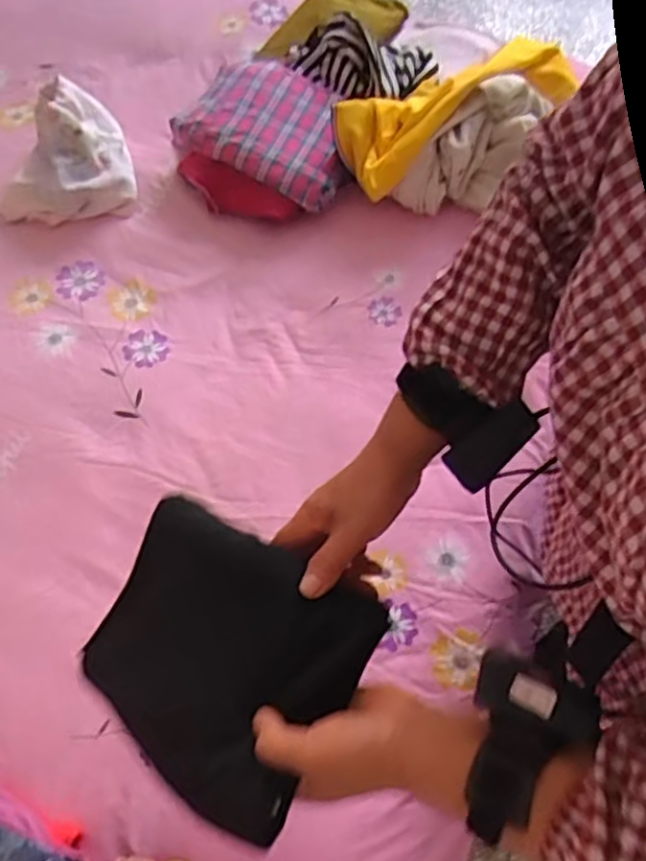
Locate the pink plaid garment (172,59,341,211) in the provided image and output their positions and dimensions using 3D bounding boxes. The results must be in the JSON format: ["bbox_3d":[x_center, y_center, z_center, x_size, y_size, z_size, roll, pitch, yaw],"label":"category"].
[{"bbox_3d":[-0.077,-0.459,1.018,0.262,0.046,0.198,25,70,13],"label":"pink plaid garment"}]

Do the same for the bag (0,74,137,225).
[{"bbox_3d":[-0.401,-0.415,1.025,0.208,0.105,0.184,-15,69,-4],"label":"bag"}]

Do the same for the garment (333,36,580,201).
[{"bbox_3d":[0.189,-0.468,0.976,0.351,0.083,0.135,-29,68,-9],"label":"garment"}]

